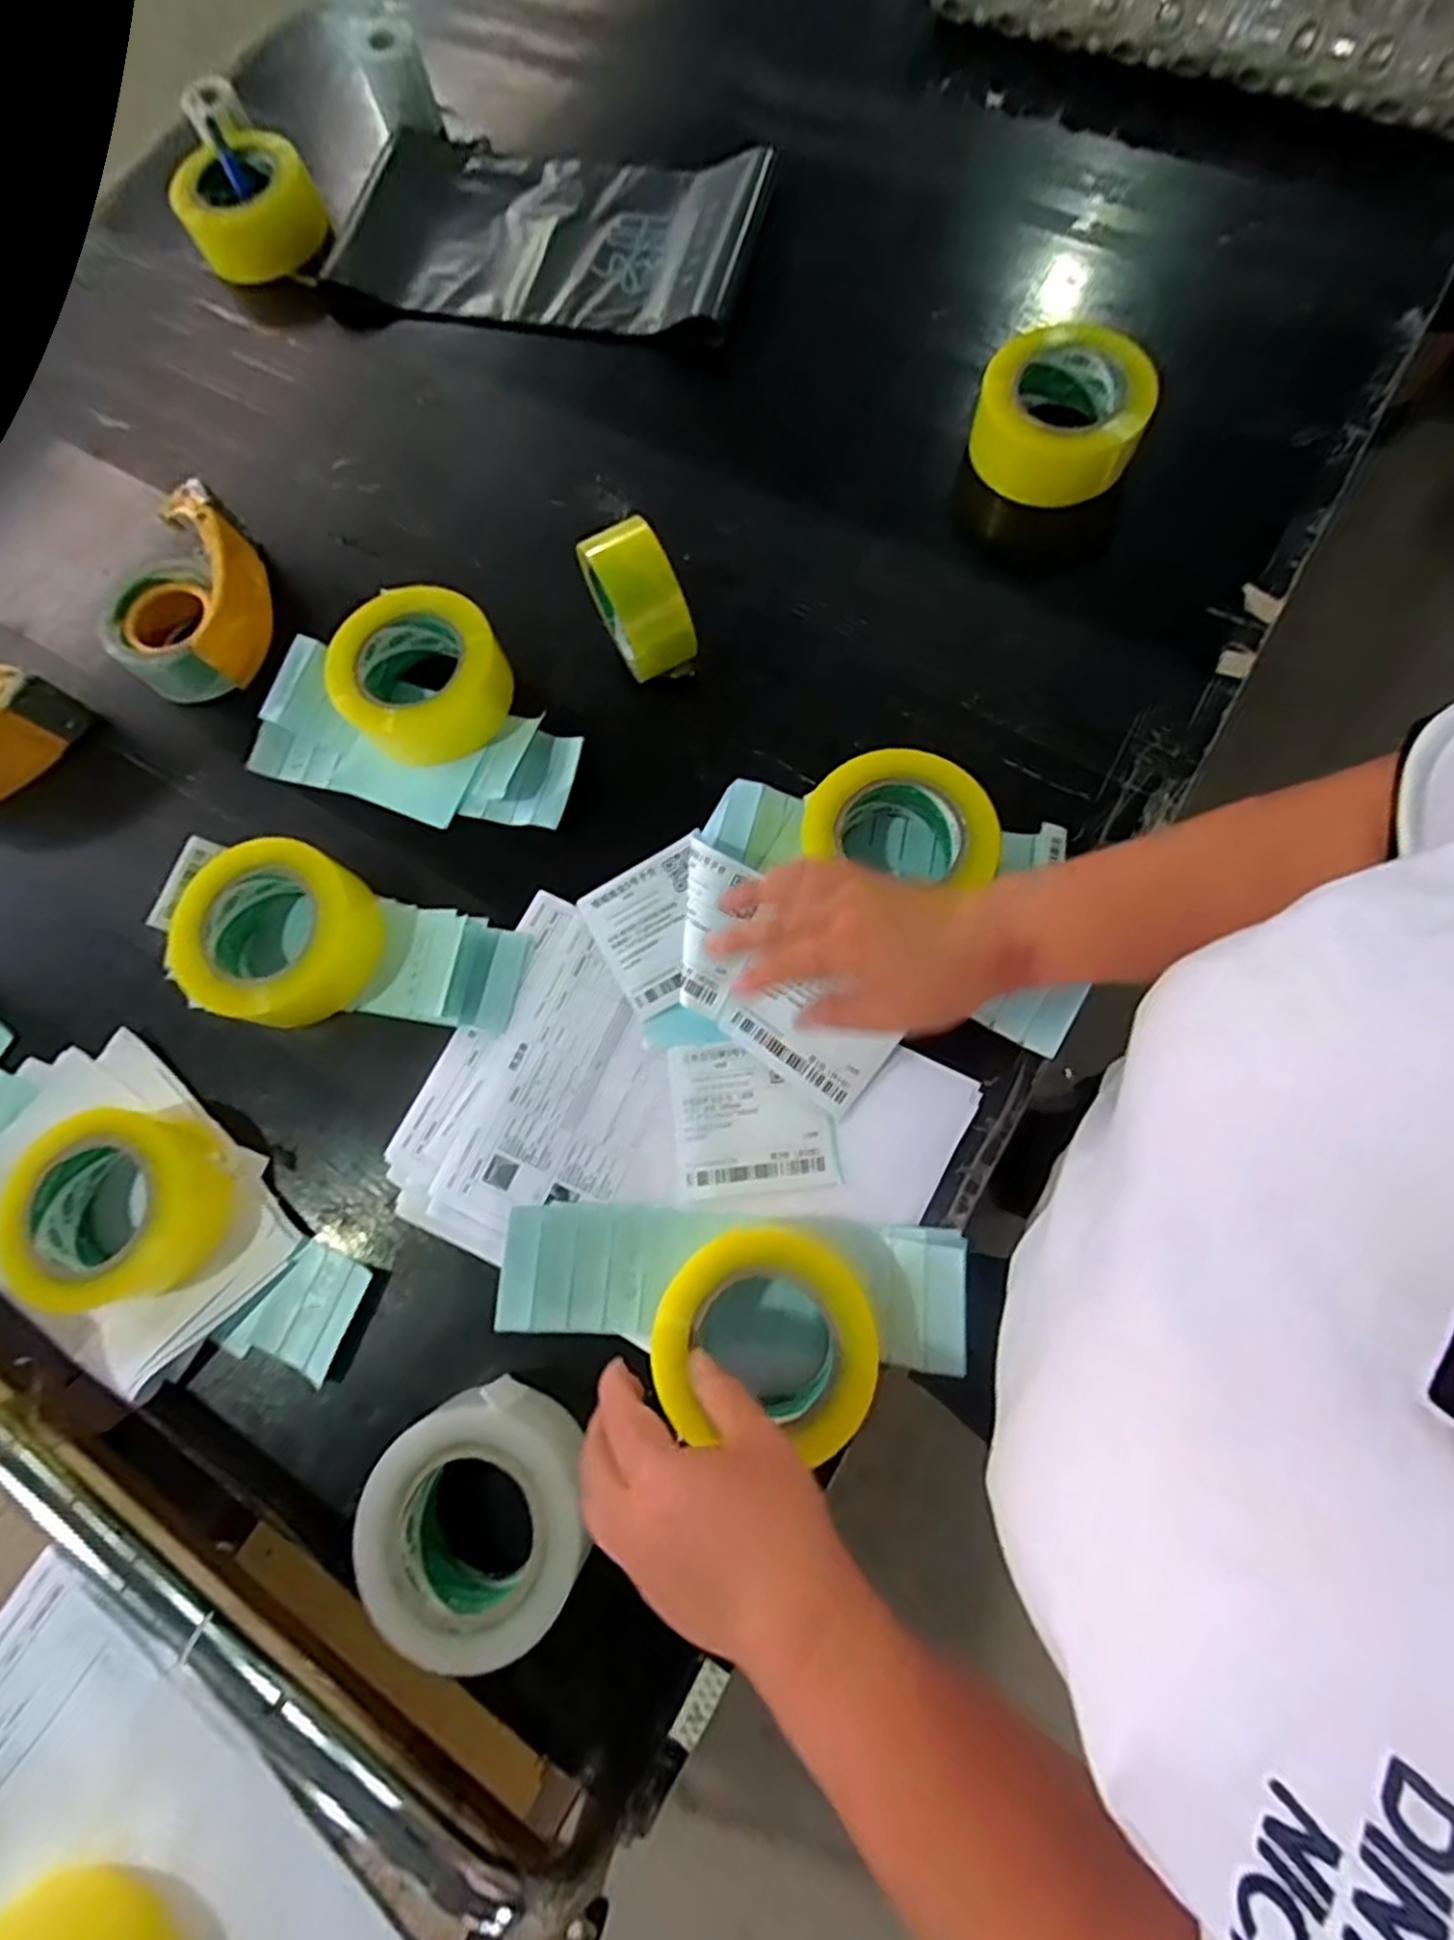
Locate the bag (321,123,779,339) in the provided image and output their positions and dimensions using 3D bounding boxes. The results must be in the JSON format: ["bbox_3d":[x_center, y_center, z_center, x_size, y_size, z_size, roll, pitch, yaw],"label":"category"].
[{"bbox_3d":[-0.160,-0.674,0.680,0.382,0.033,0.210,14,76,8],"label":"bag"}]

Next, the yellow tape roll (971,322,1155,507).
[{"bbox_3d":[0.266,-0.445,0.603,0.130,0.069,0.136,15,76,8],"label":"yellow tape roll"}]

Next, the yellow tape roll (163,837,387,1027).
[{"bbox_3d":[-0.309,-0.025,0.518,0.114,0.061,0.122,-1,74,4],"label":"yellow tape roll"}]

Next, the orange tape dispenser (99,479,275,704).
[{"bbox_3d":[-0.424,-0.296,0.593,0.105,0.060,0.160,-12,74,1],"label":"orange tape dispenser"}]

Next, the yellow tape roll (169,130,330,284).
[{"bbox_3d":[-0.443,-0.709,0.702,0.120,0.052,0.120,-1,74,4],"label":"yellow tape roll"}]

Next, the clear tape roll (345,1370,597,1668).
[{"bbox_3d":[-0.140,0.303,0.424,0.115,0.061,0.120,-1,74,4],"label":"clear tape roll"}]

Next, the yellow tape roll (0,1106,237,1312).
[{"bbox_3d":[-0.385,0.150,0.477,0.115,0.048,0.118,30,79,12],"label":"yellow tape roll"}]

